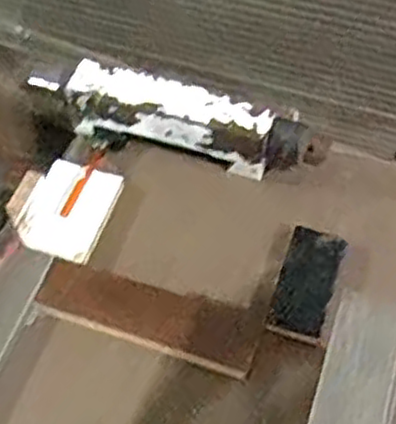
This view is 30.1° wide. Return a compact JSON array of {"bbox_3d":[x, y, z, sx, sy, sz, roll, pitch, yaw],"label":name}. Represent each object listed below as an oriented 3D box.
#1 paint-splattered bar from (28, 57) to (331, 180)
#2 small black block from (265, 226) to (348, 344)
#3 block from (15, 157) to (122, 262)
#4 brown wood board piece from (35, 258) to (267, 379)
[{"bbox_3d":[-0.009,-0.087,0.718,0.265,0.065,0.051,15,56,9],"label":"paint-splattered bar"},{"bbox_3d":[0.095,0.061,0.643,0.048,0.020,0.100,16,56,10],"label":"small black block"},{"bbox_3d":[-0.120,-0.003,0.685,0.069,0.022,0.098,15,56,9],"label":"block"},{"bbox_3d":[-0.041,0.085,0.629,0.190,0.007,0.058,16,56,10],"label":"brown wood board piece"}]

